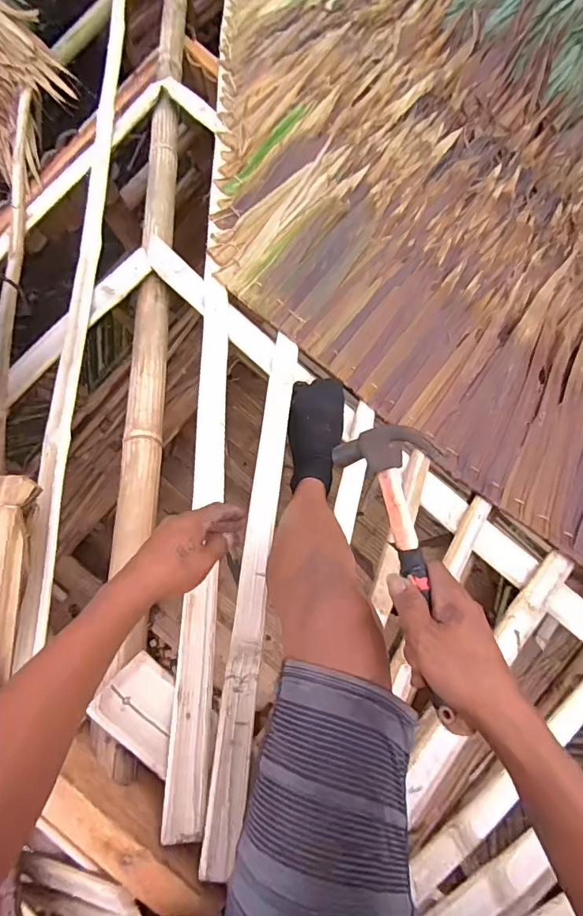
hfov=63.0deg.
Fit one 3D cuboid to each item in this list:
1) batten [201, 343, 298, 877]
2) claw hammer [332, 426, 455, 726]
[{"bbox_3d":[-0.042,0.098,0.661,0.043,0.018,0.719,5,56,1],"label":"batten"},{"bbox_3d":[0.111,0.065,0.411,0.089,0.029,0.202,-31,68,35],"label":"claw hammer"}]

